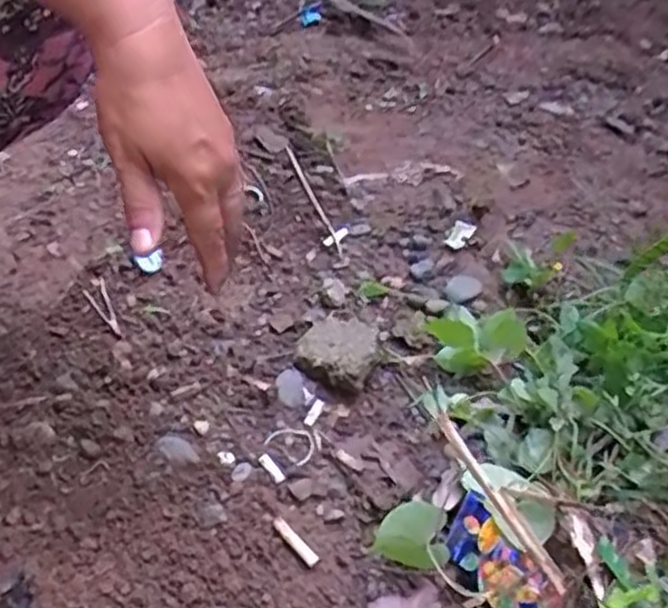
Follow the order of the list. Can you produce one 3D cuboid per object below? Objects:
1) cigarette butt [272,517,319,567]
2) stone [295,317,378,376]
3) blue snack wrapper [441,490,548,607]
[{"bbox_3d":[-0.027,0.162,0.499,0.009,0.005,0.040,-32,54,-33],"label":"cigarette butt"},{"bbox_3d":[0.002,0.036,0.615,0.067,0.034,0.058,27,43,16],"label":"stone"},{"bbox_3d":[0.103,0.163,0.473,0.074,0.044,0.016,37,11,37],"label":"blue snack wrapper"}]

